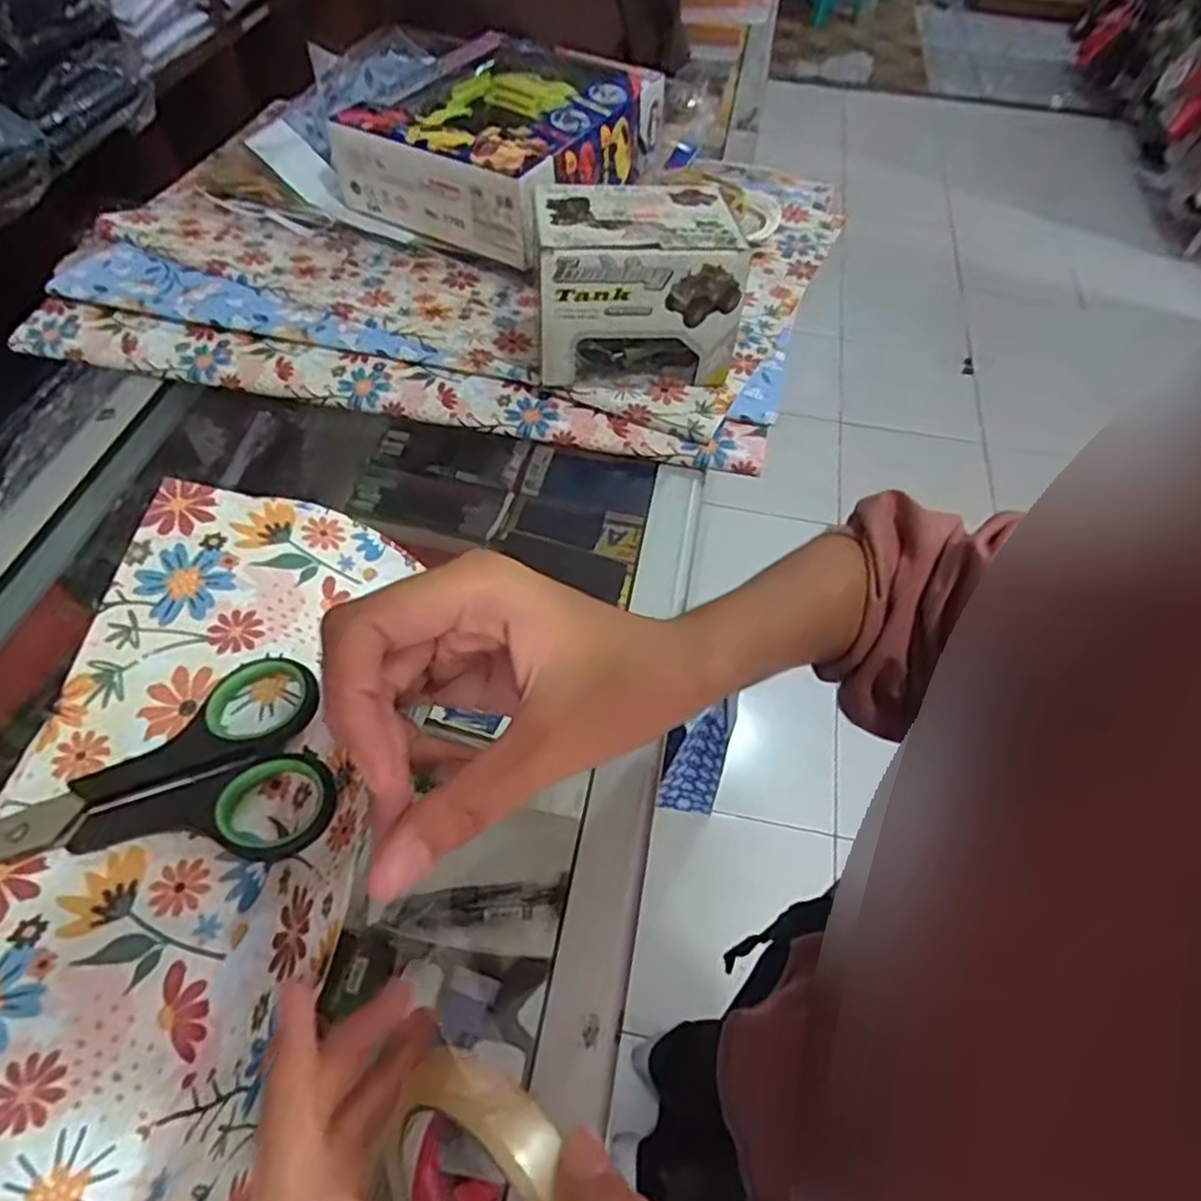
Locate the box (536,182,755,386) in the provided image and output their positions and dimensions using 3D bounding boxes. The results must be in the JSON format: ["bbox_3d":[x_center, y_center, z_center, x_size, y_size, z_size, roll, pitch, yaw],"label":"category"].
[{"bbox_3d":[0.021,-0.189,0.453,0.112,0.094,0.092,-2,55,-5],"label":"box"}]

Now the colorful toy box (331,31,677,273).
[{"bbox_3d":[-0.071,-0.348,0.566,0.163,0.077,0.187,27,58,14],"label":"colorful toy box"}]

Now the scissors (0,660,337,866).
[{"bbox_3d":[-0.158,0.057,0.221,0.147,0.009,0.060,-9,56,-10],"label":"scissors"}]

